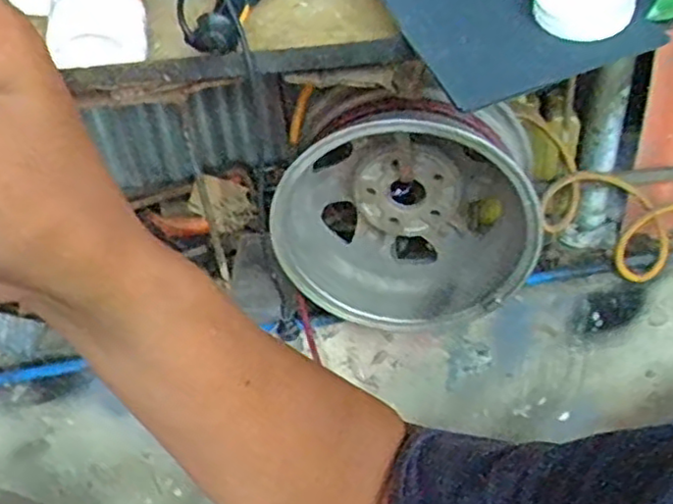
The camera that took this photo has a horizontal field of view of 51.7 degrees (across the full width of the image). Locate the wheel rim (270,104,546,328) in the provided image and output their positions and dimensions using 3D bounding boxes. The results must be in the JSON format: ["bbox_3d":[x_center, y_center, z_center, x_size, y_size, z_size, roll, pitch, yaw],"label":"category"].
[{"bbox_3d":[0.108,-0.066,1.047,0.371,0.359,0.187,5,41,11],"label":"wheel rim"}]

